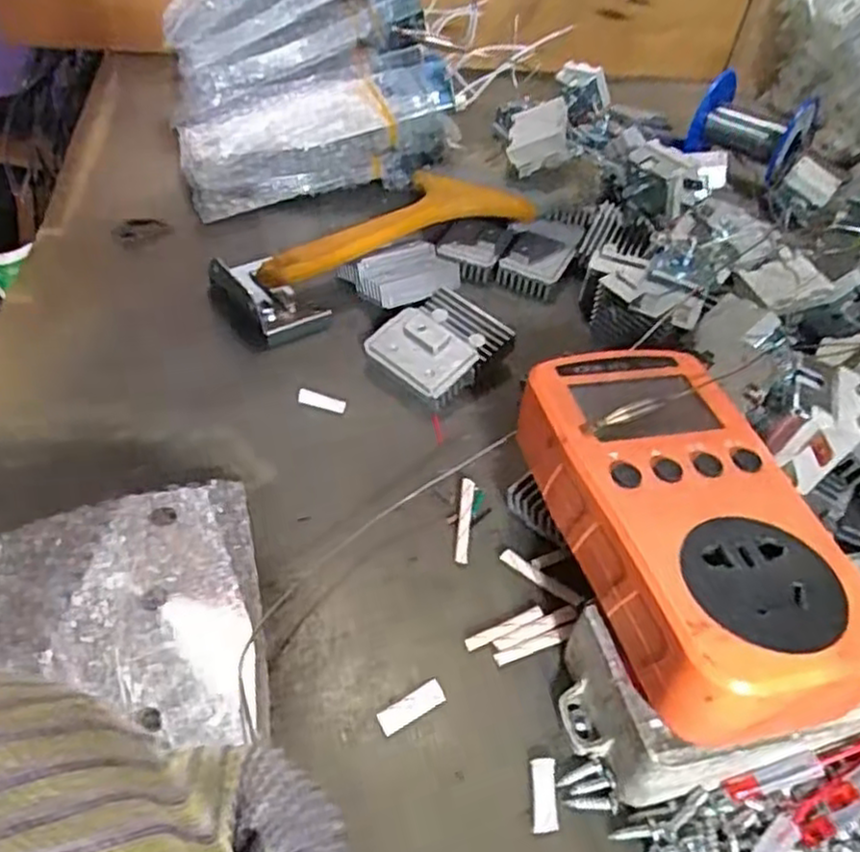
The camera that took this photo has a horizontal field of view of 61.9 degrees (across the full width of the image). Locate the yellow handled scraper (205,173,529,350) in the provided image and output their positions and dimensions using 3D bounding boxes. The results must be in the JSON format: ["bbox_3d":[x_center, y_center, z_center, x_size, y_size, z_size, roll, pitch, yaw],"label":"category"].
[{"bbox_3d":[-0.032,-0.096,0.376,0.172,0.024,0.063,-31,56,-31],"label":"yellow handled scraper"}]

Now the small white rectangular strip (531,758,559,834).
[{"bbox_3d":[0.033,0.106,0.207,0.007,0.004,0.019,4,45,-3],"label":"small white rectangular strip"}]

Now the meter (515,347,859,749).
[{"bbox_3d":[0.077,0.025,0.218,0.071,0.029,0.128,-9,47,-16],"label":"meter"}]

